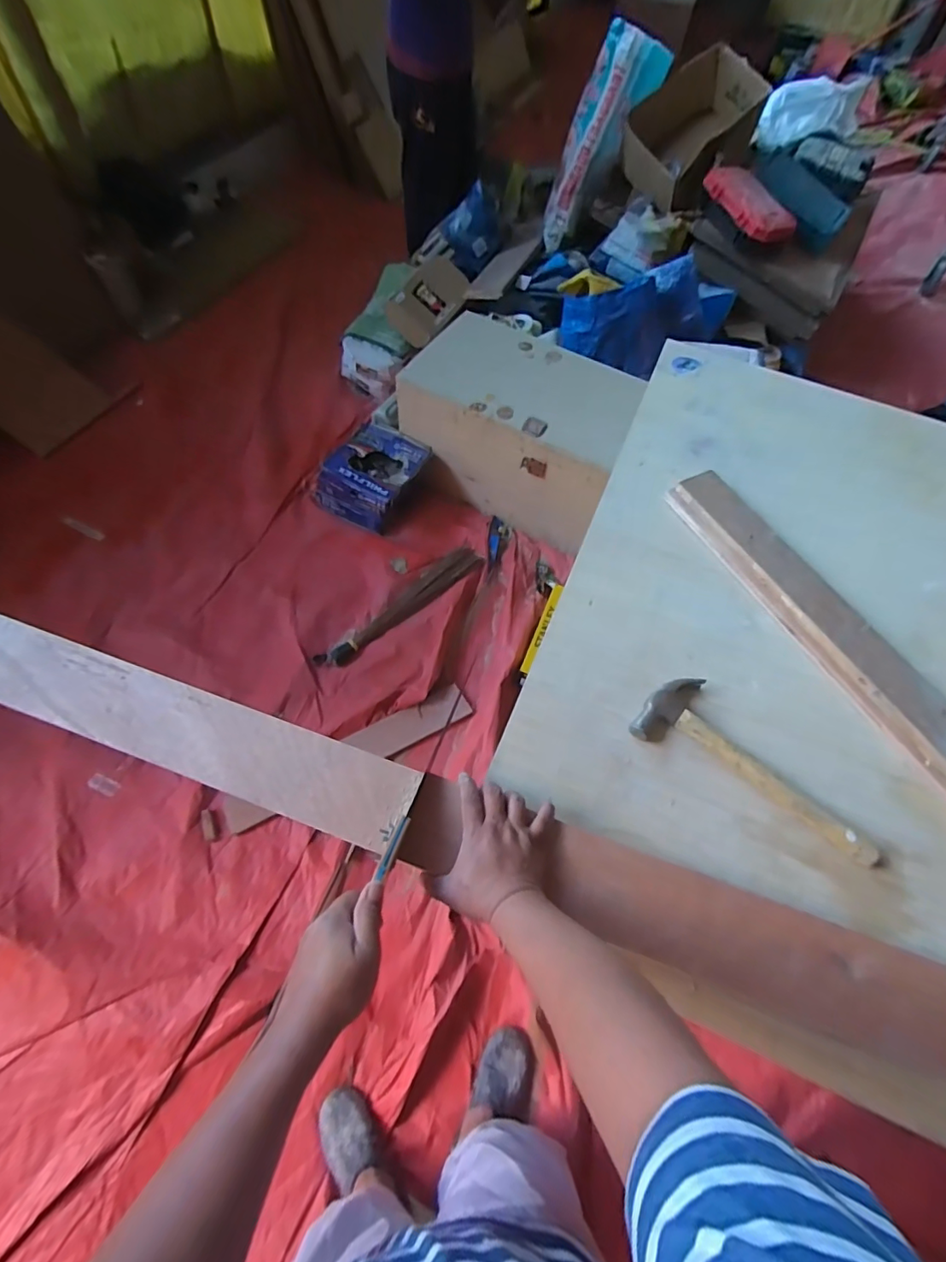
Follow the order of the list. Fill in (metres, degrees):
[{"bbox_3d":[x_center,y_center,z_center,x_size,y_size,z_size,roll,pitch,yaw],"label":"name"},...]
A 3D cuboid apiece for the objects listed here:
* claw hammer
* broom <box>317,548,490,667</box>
[{"bbox_3d":[0.377,0.163,0.671,0.314,0.025,0.117,29,63,12],"label":"claw hammer"},{"bbox_3d":[-0.219,-0.081,1.651,0.628,0.032,0.107,-40,71,-22],"label":"broom"}]

